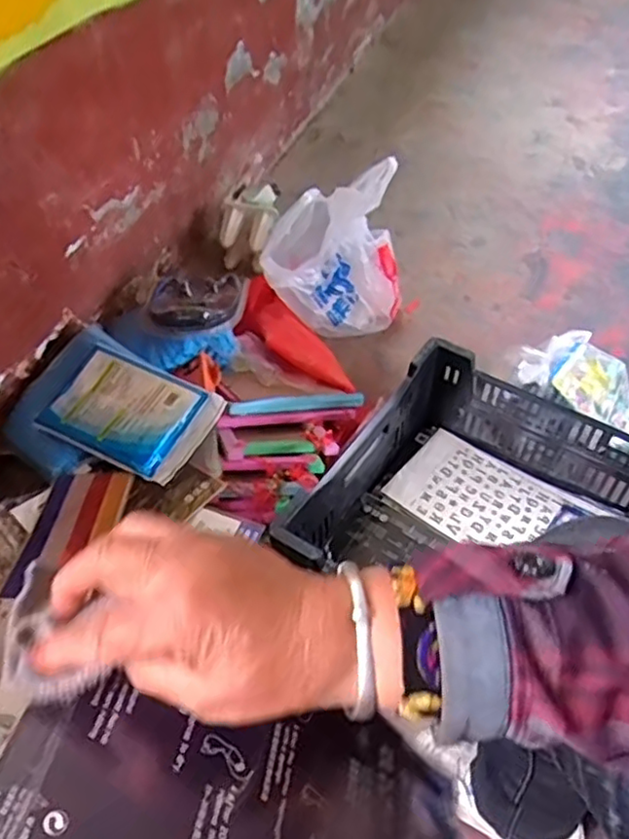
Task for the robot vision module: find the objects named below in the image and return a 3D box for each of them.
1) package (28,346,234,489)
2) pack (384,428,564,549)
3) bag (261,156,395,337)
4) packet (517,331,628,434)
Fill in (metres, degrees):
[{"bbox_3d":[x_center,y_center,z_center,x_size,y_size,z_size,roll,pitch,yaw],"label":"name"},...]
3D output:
[{"bbox_3d":[-0.248,-0.012,0.872,0.223,0.024,0.147,23,60,16],"label":"package"},{"bbox_3d":[0.229,0.109,0.936,0.211,0.014,0.160,30,55,24],"label":"pack"},{"bbox_3d":[0.037,-0.288,1.107,0.251,0.277,0.132,-9,49,-8],"label":"bag"},{"bbox_3d":[0.412,-0.051,0.968,0.218,0.073,0.117,33,51,-7],"label":"packet"}]

